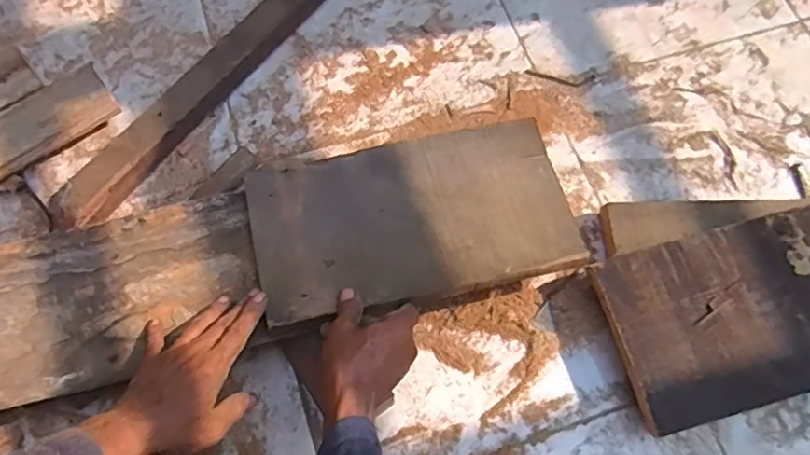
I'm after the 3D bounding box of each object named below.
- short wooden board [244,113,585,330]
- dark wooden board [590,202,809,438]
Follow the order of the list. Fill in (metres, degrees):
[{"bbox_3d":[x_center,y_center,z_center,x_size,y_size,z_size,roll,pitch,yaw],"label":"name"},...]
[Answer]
[{"bbox_3d":[0.011,-0.012,0.616,0.326,0.030,0.179,-13,69,-8],"label":"short wooden board"},{"bbox_3d":[0.386,0.081,0.620,0.336,0.026,0.183,-13,69,-8],"label":"dark wooden board"}]

